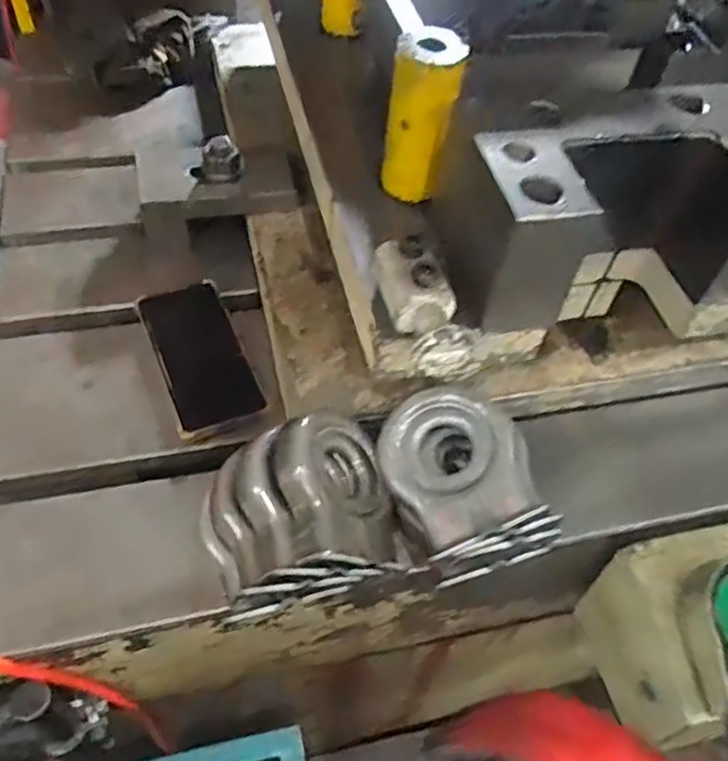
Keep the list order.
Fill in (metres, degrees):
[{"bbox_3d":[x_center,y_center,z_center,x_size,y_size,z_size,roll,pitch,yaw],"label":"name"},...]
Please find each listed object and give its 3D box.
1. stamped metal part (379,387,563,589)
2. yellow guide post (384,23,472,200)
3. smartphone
[{"bbox_3d":[0.072,0.076,0.524,0.102,0.074,0.129,-18,56,-19],"label":"stamped metal part"},{"bbox_3d":[0.044,-0.200,0.537,0.049,0.117,0.045,10,52,2],"label":"yellow guide post"},{"bbox_3d":[-0.144,-0.024,0.619,0.074,0.008,0.160,-18,56,-19],"label":"smartphone"}]

